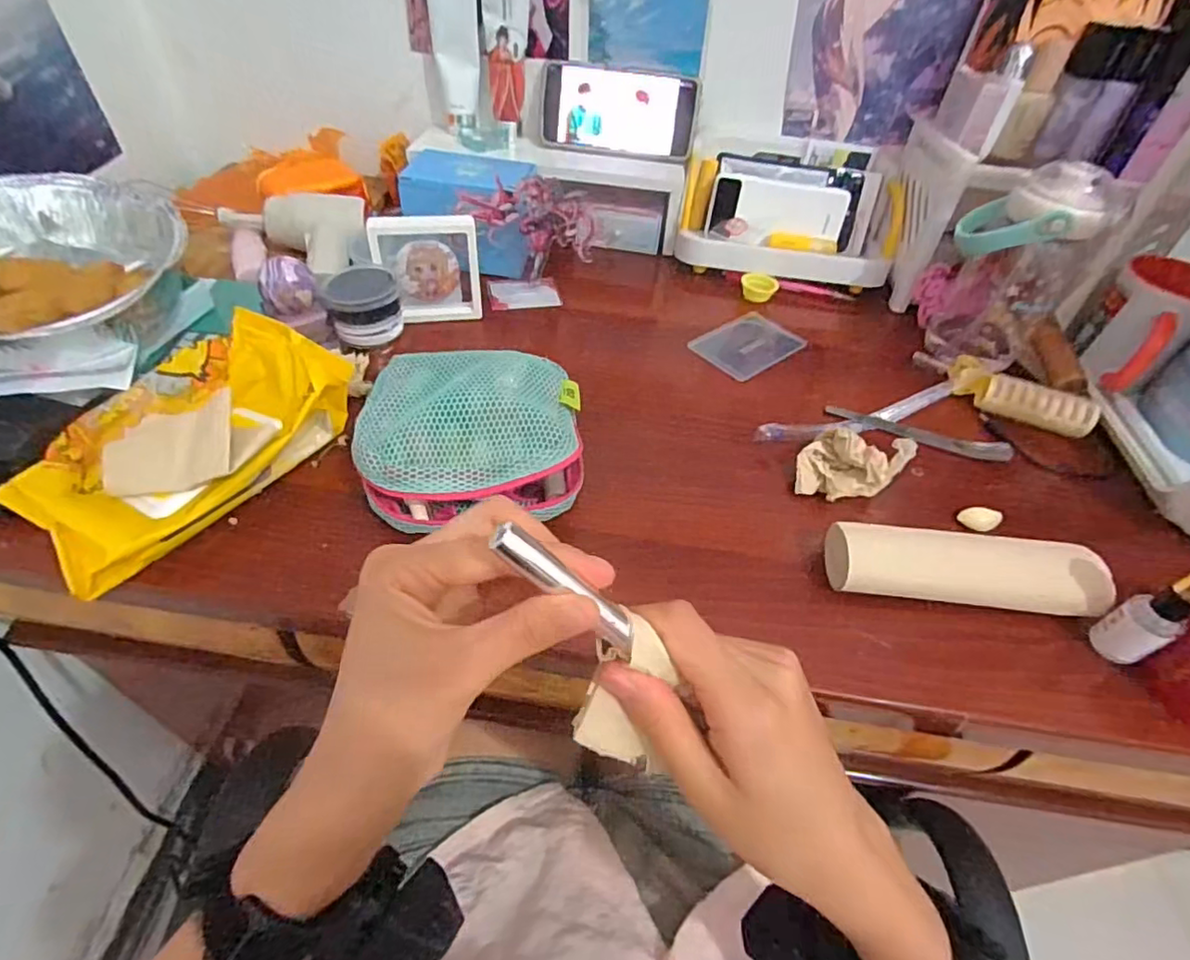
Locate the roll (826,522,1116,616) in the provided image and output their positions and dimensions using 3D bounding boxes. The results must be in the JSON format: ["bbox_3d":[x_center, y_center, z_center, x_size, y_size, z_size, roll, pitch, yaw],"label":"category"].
[{"bbox_3d":[0.240,0.056,0.378,0.167,0.034,0.040,7,48,1],"label":"roll"}]

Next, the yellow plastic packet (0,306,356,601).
[{"bbox_3d":[-0.265,-0.033,0.390,0.116,0.052,0.194,32,53,22],"label":"yellow plastic packet"}]

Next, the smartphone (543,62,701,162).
[{"bbox_3d":[0.027,-0.396,0.636,0.163,0.078,0.006,5,26,-2],"label":"smartphone"}]

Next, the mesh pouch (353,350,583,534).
[{"bbox_3d":[-0.082,-0.030,0.408,0.140,0.047,0.141,0,48,-6],"label":"mesh pouch"}]

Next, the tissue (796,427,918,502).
[{"bbox_3d":[0.199,-0.014,0.443,0.093,0.031,0.051,3,48,-3],"label":"tissue"}]

